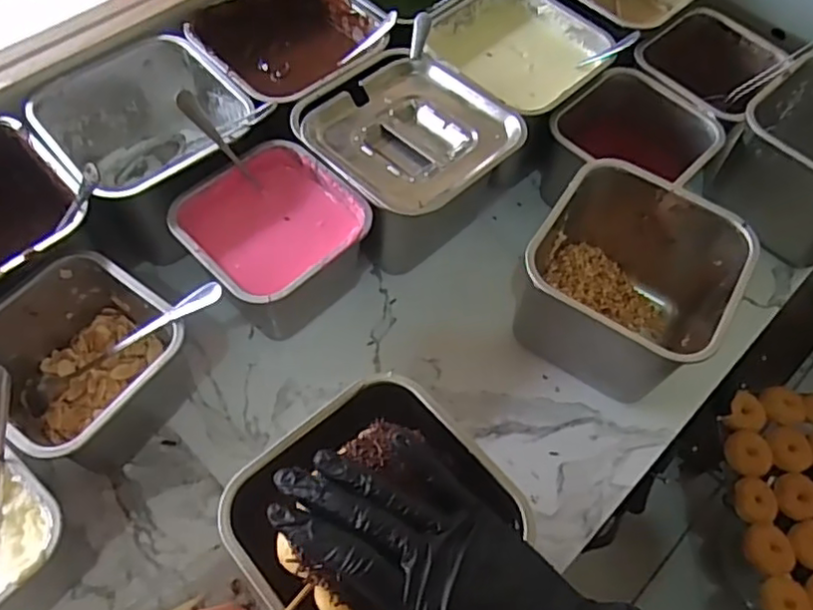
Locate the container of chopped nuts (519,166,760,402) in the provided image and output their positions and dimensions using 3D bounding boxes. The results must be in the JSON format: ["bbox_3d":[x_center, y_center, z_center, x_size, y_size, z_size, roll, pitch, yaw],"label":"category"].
[{"bbox_3d":[0.163,-0.014,0.492,0.134,0.111,0.128,29,63,12],"label":"container of chopped nuts"}]

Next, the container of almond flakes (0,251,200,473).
[{"bbox_3d":[-0.220,0.046,0.446,0.120,0.095,0.118,35,64,15],"label":"container of almond flakes"}]

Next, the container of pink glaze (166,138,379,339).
[{"bbox_3d":[-0.097,-0.037,0.496,0.120,0.091,0.123,-40,70,-22],"label":"container of pink glaze"}]

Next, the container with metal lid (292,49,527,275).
[{"bbox_3d":[0.000,-0.112,0.533,0.136,0.115,0.140,-38,69,-22],"label":"container with metal lid"}]

